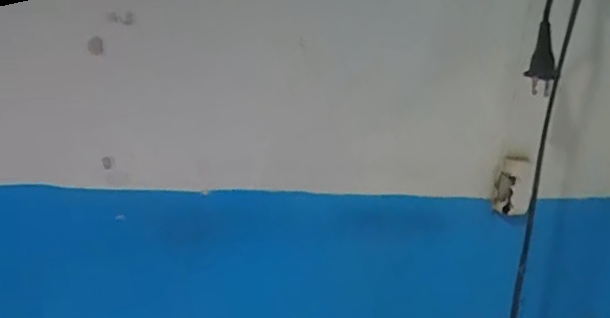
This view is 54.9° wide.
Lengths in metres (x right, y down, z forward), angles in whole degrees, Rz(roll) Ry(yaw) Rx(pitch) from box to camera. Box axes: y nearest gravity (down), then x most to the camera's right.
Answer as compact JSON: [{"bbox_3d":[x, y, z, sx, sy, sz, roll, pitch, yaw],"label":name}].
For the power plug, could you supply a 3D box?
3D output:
[{"bbox_3d":[0.207,-0.087,0.508,0.014,0.060,0.023,-8,19,-43],"label":"power plug"}]

